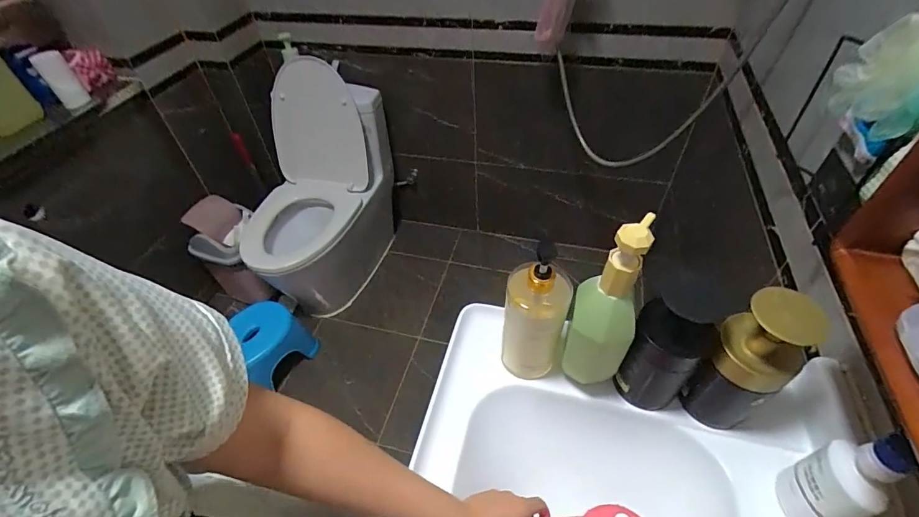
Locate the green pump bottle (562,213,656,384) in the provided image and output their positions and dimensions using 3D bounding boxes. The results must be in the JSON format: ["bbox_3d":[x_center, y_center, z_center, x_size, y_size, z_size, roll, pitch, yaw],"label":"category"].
[{"bbox_3d":[0.163,0.057,0.484,0.082,0.249,0.065,16,50,18],"label":"green pump bottle"}]

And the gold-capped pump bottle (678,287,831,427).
[{"bbox_3d":[0.324,0.123,0.476,0.074,0.195,0.071,-31,52,-22],"label":"gold-capped pump bottle"}]

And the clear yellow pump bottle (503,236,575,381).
[{"bbox_3d":[0.091,0.075,0.532,0.083,0.195,0.060,15,50,17],"label":"clear yellow pump bottle"}]

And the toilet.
[{"bbox_3d":[-0.551,-0.246,1.567,0.429,0.707,0.732,14,50,17],"label":"toilet"}]

